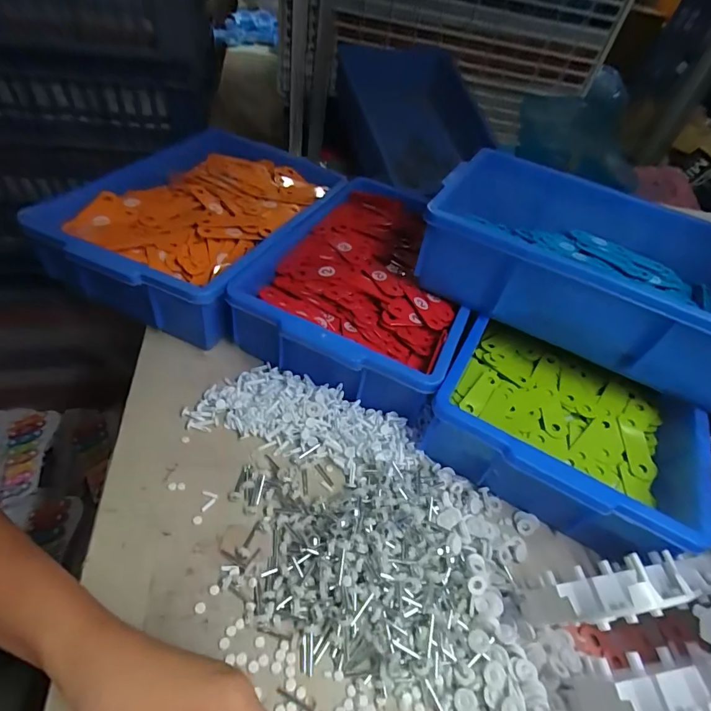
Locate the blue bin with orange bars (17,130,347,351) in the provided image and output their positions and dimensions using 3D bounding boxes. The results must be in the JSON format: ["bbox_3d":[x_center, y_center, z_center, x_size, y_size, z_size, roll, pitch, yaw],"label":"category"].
[{"bbox_3d":[-0.198,-0.188,0.563,0.246,0.090,0.351,21,48,9],"label":"blue bin with orange bars"}]

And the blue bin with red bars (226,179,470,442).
[{"bbox_3d":[0.028,-0.102,0.541,0.241,0.078,0.364,22,48,9],"label":"blue bin with red bars"}]

